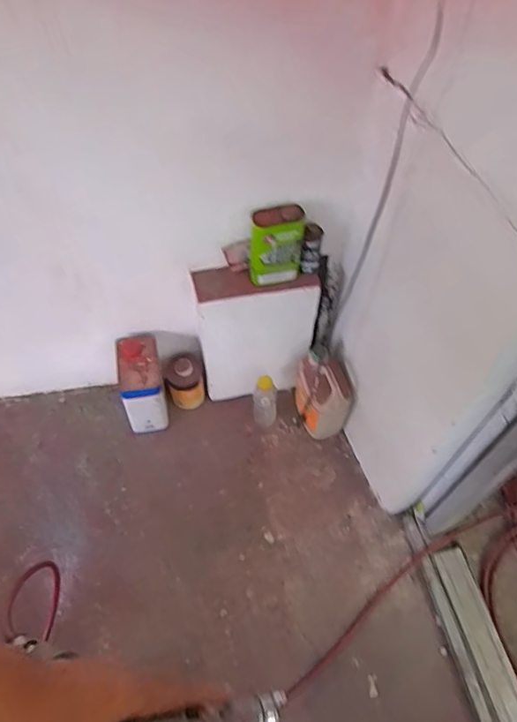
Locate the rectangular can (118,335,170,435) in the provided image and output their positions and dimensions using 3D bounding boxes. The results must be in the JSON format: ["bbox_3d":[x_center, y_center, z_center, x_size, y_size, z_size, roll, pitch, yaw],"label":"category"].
[{"bbox_3d":[-0.319,0.083,1.389,0.117,0.257,0.193,-11,55,-12],"label":"rectangular can"}]

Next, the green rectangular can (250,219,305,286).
[{"bbox_3d":[0.041,-0.236,1.103,0.120,0.157,0.024,-15,56,-14],"label":"green rectangular can"}]

